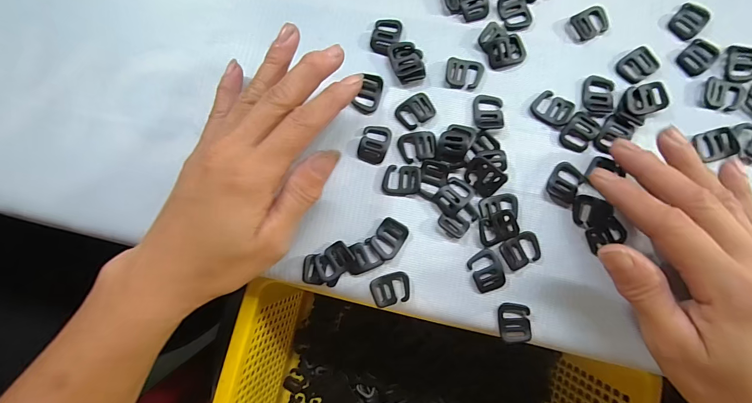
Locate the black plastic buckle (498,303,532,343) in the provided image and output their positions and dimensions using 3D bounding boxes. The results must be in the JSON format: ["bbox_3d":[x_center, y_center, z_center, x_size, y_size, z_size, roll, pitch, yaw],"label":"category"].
[{"bbox_3d":[0.081,0.070,0.200,0.019,0.004,0.022,1,84,3],"label":"black plastic buckle"}]

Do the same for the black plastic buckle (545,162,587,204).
[{"bbox_3d":[0.114,-0.011,0.207,0.018,0.004,0.021,32,87,5],"label":"black plastic buckle"}]

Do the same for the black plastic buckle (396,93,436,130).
[{"bbox_3d":[0.025,-0.057,0.216,0.023,0.004,0.017,-35,84,-1],"label":"black plastic buckle"}]

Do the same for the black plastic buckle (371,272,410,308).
[{"bbox_3d":[0.009,0.052,0.205,0.023,0.004,0.018,-16,84,1],"label":"black plastic buckle"}]

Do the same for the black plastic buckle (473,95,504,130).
[{"bbox_3d":[0.070,-0.056,0.214,0.018,0.004,0.022,-4,84,2],"label":"black plastic buckle"}]

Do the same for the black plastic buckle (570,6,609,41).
[{"bbox_3d":[0.136,-0.114,0.218,0.022,0.004,0.018,-29,84,0],"label":"black plastic buckle"}]

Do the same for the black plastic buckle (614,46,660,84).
[{"bbox_3d":[0.162,-0.085,0.213,0.023,0.004,0.018,-37,84,-1],"label":"black plastic buckle"}]

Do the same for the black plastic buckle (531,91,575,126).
[{"bbox_3d":[0.109,-0.058,0.213,0.022,0.004,0.018,35,87,5],"label":"black plastic buckle"}]

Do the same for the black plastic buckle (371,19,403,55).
[{"bbox_3d":[0.007,-0.107,0.222,0.017,0.006,0.024,14,85,4],"label":"black plastic buckle"}]

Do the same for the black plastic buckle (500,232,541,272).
[{"bbox_3d":[0.086,0.029,0.204,0.023,0.004,0.018,-26,84,0],"label":"black plastic buckle"}]

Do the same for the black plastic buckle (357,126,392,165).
[{"bbox_3d":[-0.001,-0.036,0.215,0.017,0.004,0.024,15,85,4],"label":"black plastic buckle"}]

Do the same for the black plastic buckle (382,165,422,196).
[{"bbox_3d":[0.016,-0.013,0.212,0.023,0.004,0.018,3,85,3],"label":"black plastic buckle"}]

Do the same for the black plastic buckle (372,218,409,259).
[{"bbox_3d":[0.008,0.022,0.209,0.017,0.004,0.023,31,87,5],"label":"black plastic buckle"}]

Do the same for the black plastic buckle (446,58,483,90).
[{"bbox_3d":[0.056,-0.081,0.218,0.023,0.004,0.018,6,85,3],"label":"black plastic buckle"}]

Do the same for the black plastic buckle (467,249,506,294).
[{"bbox_3d":[0.066,0.041,0.203,0.018,0.004,0.023,-21,84,0],"label":"black plastic buckle"}]

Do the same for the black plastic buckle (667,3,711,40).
[{"bbox_3d":[0.196,-0.113,0.216,0.017,0.004,0.021,42,88,6],"label":"black plastic buckle"}]

